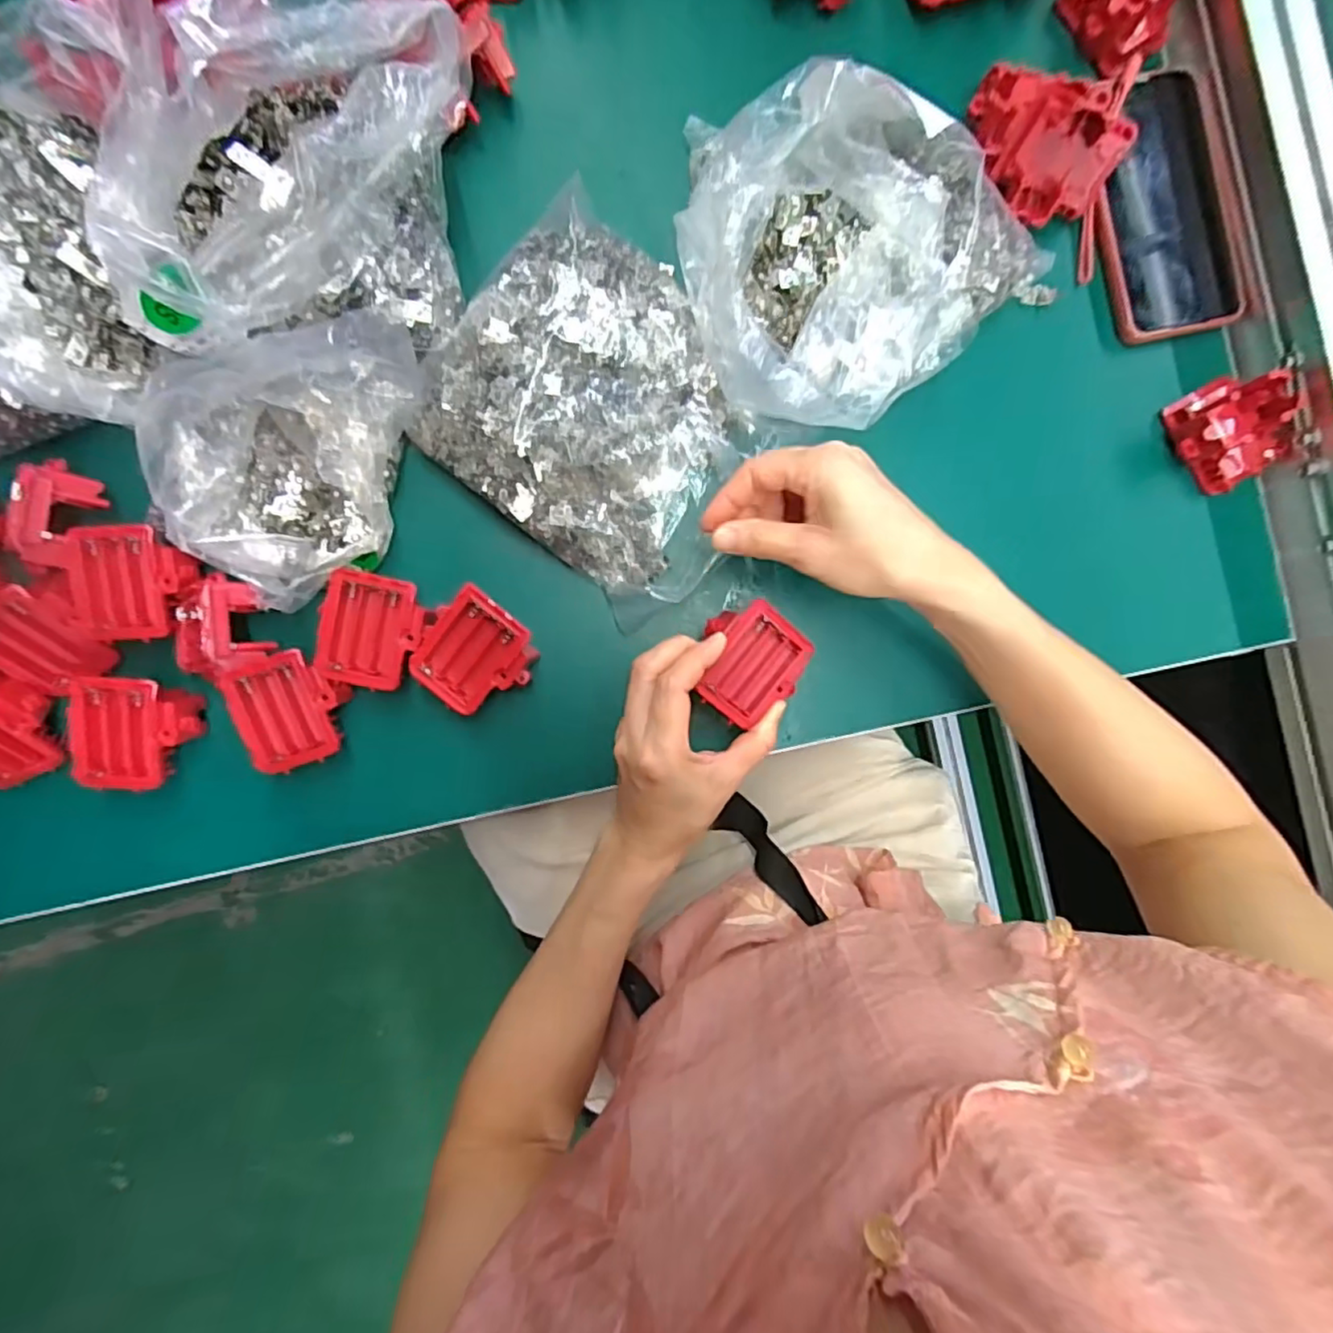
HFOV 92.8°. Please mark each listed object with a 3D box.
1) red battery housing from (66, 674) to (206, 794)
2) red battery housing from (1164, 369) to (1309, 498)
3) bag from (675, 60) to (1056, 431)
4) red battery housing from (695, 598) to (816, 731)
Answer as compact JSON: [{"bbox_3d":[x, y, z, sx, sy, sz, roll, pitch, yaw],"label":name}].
[{"bbox_3d":[-0.316,0.041,0.378,0.058,0.029,0.064,7,89,-1],"label":"red battery housing"},{"bbox_3d":[0.361,-0.151,0.403,0.070,0.036,0.066,-29,90,-1],"label":"red battery housing"},{"bbox_3d":[0.110,-0.240,0.368,0.219,0.079,0.166,-39,90,-2],"label":"bag"},{"bbox_3d":[0.049,-0.002,0.377,0.061,0.022,0.066,37,95,-18],"label":"red battery housing"}]

